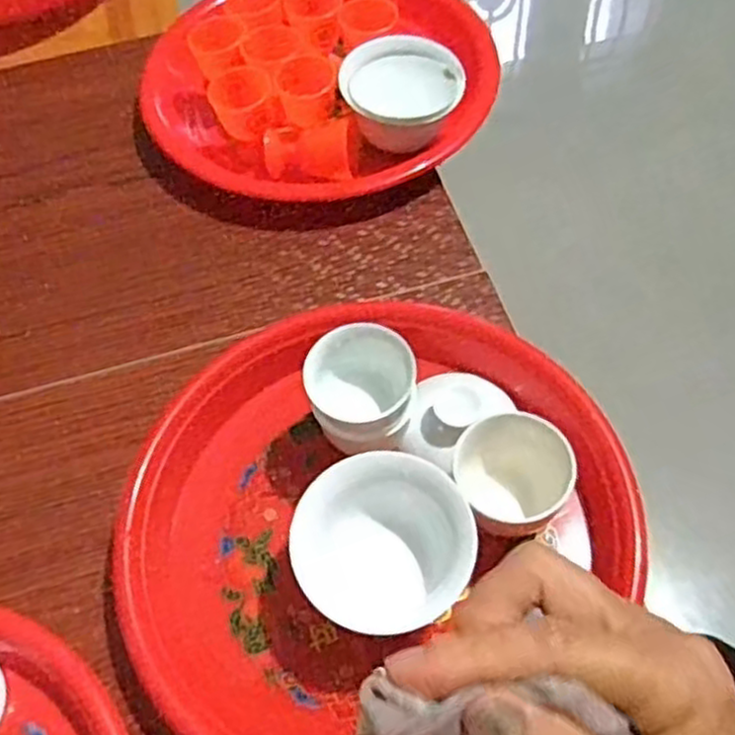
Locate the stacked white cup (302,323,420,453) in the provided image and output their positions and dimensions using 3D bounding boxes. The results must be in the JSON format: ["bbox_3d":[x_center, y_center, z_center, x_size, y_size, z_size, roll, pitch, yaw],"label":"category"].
[{"bbox_3d":[-0.001,0.020,0.412,0.055,0.070,0.057,-2,59,3],"label":"stacked white cup"}]

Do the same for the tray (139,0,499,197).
[{"bbox_3d":[-0.035,-0.214,0.566,0.248,0.066,0.211,16,61,13],"label":"tray"}]

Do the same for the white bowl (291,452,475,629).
[{"bbox_3d":[0.008,0.088,0.374,0.081,0.052,0.075,-2,59,3],"label":"white bowl"}]

